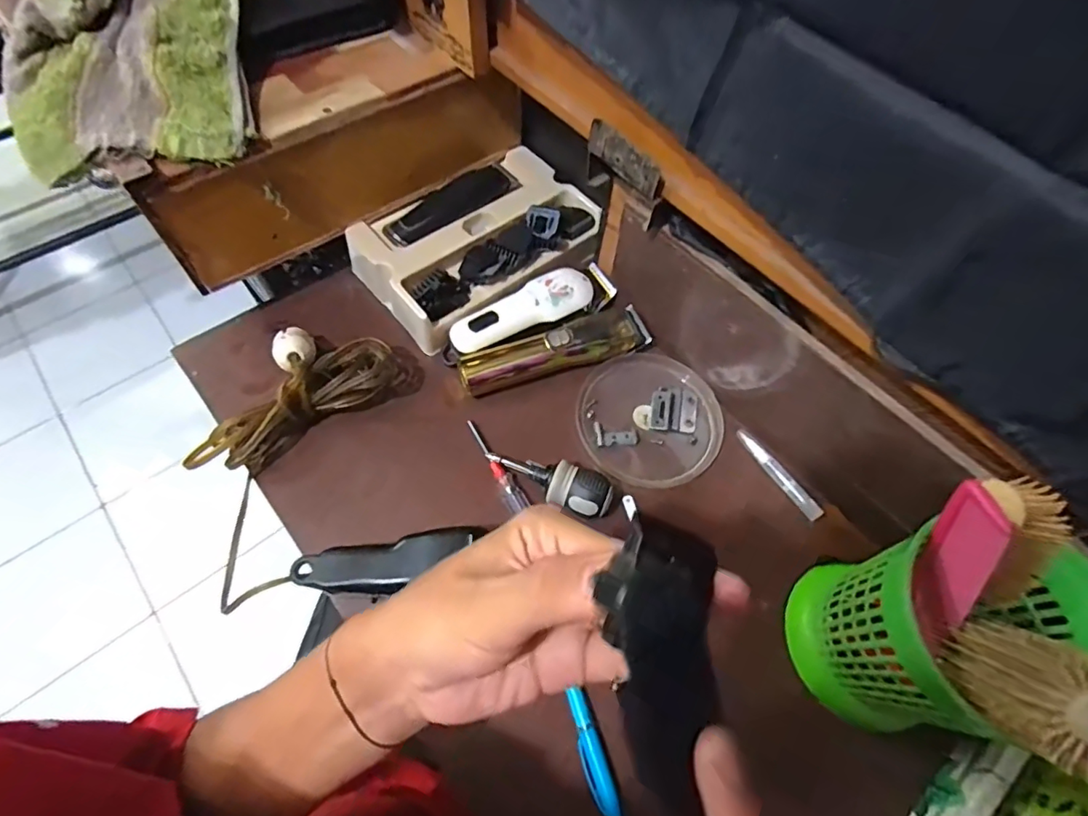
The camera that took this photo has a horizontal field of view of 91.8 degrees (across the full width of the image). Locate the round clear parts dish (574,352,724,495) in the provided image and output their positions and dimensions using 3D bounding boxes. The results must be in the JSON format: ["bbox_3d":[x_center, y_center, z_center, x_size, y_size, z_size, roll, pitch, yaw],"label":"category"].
[{"bbox_3d":[0.098,0.006,0.487,0.126,0.020,0.132,1,63,-2],"label":"round clear parts dish"}]

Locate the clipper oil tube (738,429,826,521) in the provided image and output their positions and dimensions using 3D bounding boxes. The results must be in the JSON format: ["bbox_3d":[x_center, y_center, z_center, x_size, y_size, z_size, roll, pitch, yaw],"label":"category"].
[{"bbox_3d":[0.208,0.057,0.467,0.016,0.011,0.096,-29,68,-16],"label":"clipper oil tube"}]

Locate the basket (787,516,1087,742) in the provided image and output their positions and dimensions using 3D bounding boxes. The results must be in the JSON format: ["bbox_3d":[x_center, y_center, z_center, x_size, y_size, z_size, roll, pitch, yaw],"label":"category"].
[{"bbox_3d":[0.253,0.152,0.345,0.119,0.143,0.110,1,63,-2],"label":"basket"}]

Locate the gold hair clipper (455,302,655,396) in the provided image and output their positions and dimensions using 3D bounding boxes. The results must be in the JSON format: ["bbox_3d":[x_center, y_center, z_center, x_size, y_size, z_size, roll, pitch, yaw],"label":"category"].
[{"bbox_3d":[0.012,-0.056,0.500,0.184,0.031,0.045,-19,65,-12],"label":"gold hair clipper"}]

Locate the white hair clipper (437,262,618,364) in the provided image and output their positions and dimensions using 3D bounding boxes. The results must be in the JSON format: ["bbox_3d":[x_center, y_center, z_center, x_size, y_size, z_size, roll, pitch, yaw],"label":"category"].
[{"bbox_3d":[-0.012,-0.092,0.517,0.179,0.038,0.050,-30,68,-16],"label":"white hair clipper"}]

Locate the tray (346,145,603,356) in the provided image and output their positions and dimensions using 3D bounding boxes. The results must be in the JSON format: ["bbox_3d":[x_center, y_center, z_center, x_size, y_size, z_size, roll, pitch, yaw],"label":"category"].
[{"bbox_3d":[-0.064,-0.173,0.545,0.238,0.048,0.148,-36,70,-19],"label":"tray"}]

